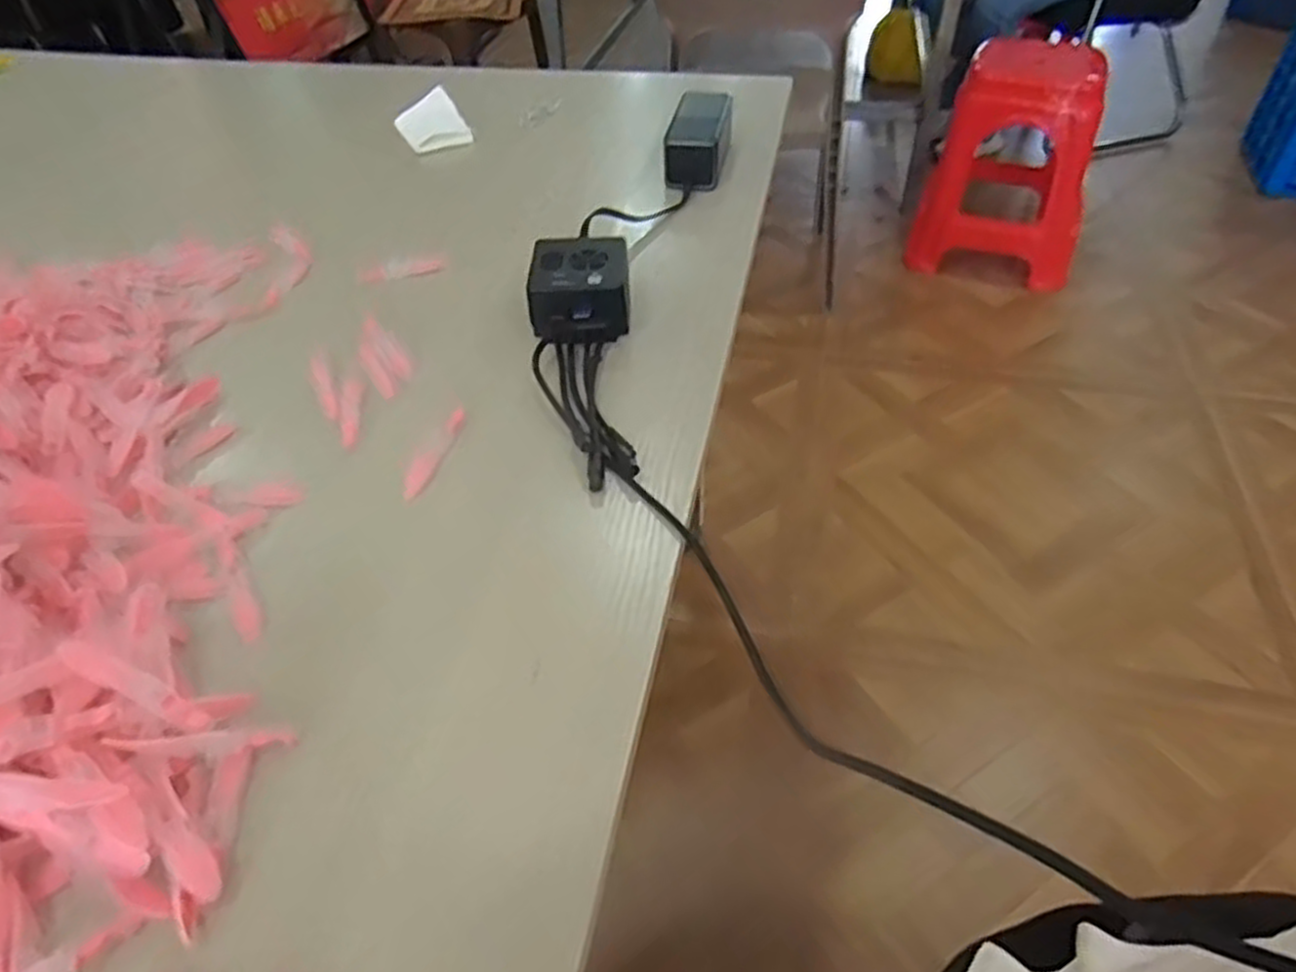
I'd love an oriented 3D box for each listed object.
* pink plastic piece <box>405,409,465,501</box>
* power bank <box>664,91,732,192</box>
[{"bbox_3d":[-0.143,-0.024,0.521,0.017,0.010,0.080,10,47,12],"label":"pink plastic piece"},{"bbox_3d":[0.054,-0.363,0.817,0.059,0.049,0.145,4,46,7],"label":"power bank"}]

